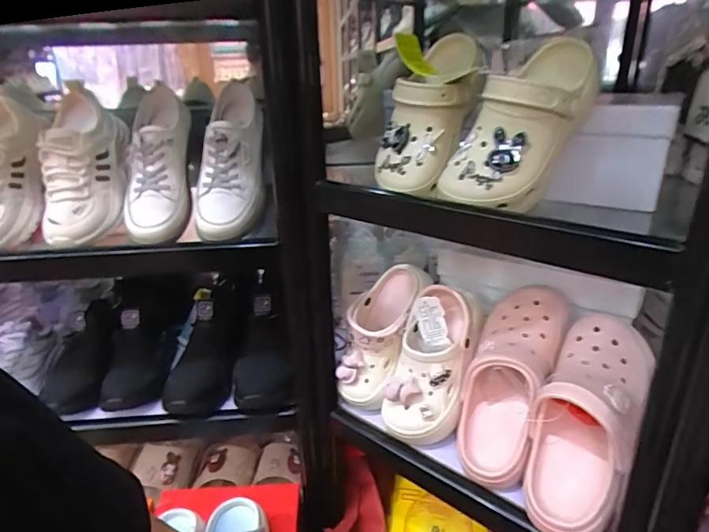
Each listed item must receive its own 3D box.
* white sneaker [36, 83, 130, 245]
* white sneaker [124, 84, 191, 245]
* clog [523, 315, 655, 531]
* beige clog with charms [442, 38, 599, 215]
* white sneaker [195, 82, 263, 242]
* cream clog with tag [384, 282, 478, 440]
[{"bbox_3d":[-0.370,-0.136,0.677,0.098,0.229,0.093,-3,-19,-3],"label":"white sneaker"},{"bbox_3d":[-0.276,-0.144,0.677,0.080,0.231,0.072,-2,-17,-1],"label":"white sneaker"},{"bbox_3d":[0.262,0.176,0.550,0.094,0.253,0.086,13,-18,31],"label":"clog"},{"bbox_3d":[0.186,-0.146,0.509,0.173,0.165,0.075,-11,24,-21],"label":"beige clog with charms"},{"bbox_3d":[-0.171,-0.154,0.683,0.082,0.244,0.082,0,-19,5],"label":"white sneaker"},{"bbox_3d":[0.110,0.139,0.673,0.102,0.213,0.067,11,-16,28],"label":"cream clog with tag"}]

